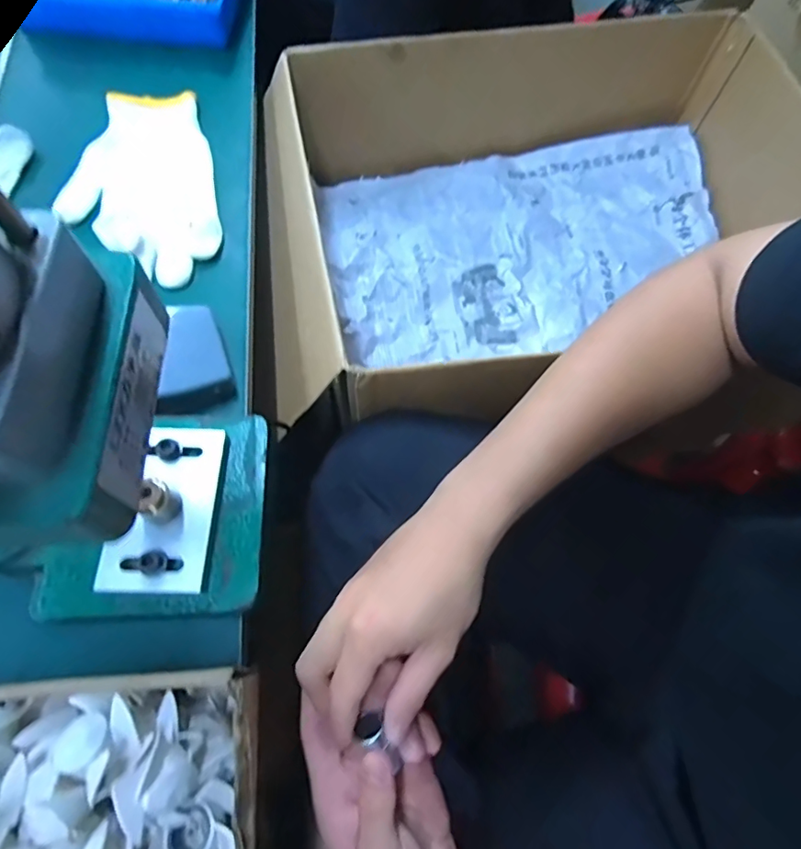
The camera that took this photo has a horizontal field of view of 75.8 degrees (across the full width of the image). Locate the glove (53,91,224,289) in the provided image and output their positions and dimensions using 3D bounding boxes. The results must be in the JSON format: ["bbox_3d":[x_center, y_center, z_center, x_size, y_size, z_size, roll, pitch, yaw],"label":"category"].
[{"bbox_3d":[-0.238,-0.218,0.467,0.130,0.023,0.220,-11,68,-7],"label":"glove"}]

